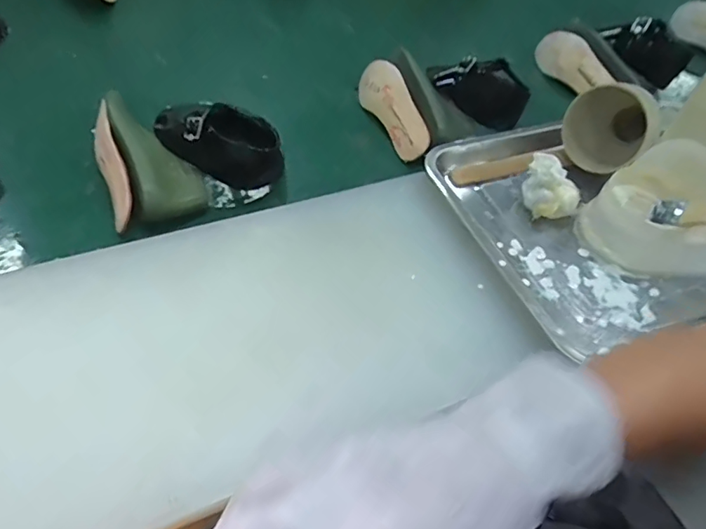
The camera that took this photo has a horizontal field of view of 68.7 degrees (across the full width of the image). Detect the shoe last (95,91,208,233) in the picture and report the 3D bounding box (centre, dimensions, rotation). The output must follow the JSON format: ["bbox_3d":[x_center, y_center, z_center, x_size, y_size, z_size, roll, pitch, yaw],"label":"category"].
[{"bbox_3d":[-0.225,-0.116,0.562,0.096,0.064,0.182,-16,54,-19],"label":"shoe last"}]

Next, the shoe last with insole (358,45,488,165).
[{"bbox_3d":[0.080,-0.202,0.684,0.095,0.066,0.198,-43,58,14],"label":"shoe last with insole"}]

